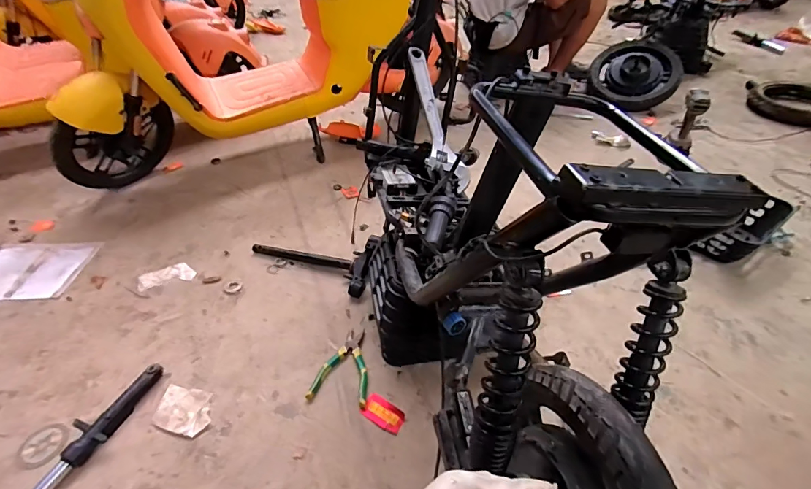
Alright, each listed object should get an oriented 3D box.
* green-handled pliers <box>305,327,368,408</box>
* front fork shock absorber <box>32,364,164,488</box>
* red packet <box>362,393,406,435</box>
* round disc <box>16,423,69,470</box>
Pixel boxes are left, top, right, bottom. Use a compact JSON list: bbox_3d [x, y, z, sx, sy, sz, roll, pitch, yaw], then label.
[{"bbox_3d":[-0.133,0.268,0.936,0.121,0.012,0.185,3,42,7],"label":"green-handled pliers"},{"bbox_3d":[-0.628,0.392,0.818,0.060,0.038,0.369,14,45,19],"label":"front fork shock absorber"},{"bbox_3d":[-0.045,0.344,0.854,0.092,0.005,0.053,20,47,24],"label":"red packet"},{"bbox_3d":[-0.725,0.400,0.833,0.095,0.007,0.085,17,48,25],"label":"round disc"}]

